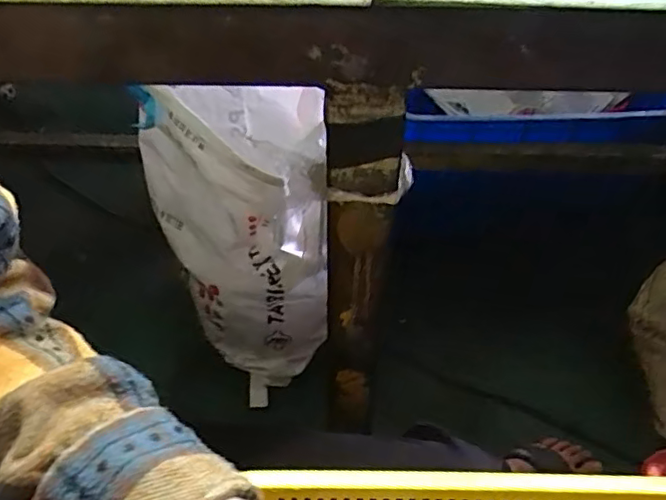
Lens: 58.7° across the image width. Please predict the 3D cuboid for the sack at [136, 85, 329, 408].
[{"bbox_3d":[-0.167,-0.042,1.016,0.290,0.549,0.420,-4,45,-5],"label":"sack"}]

